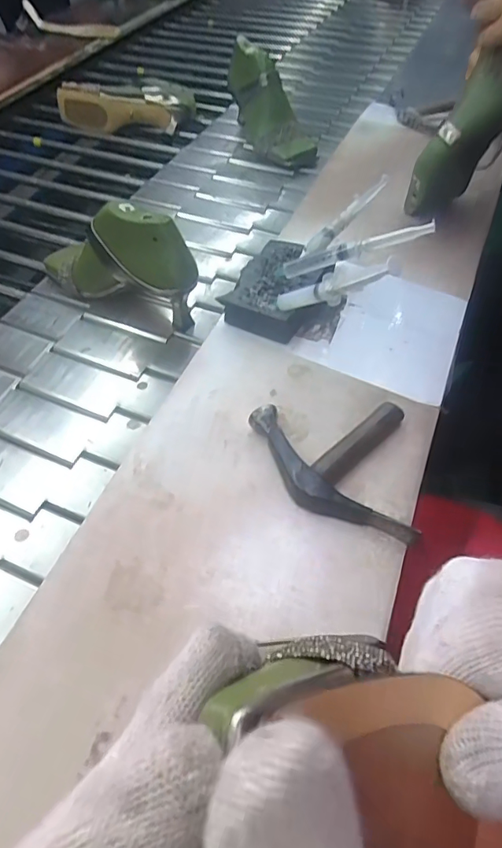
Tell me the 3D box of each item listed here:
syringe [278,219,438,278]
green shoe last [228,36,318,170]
[{"bbox_3d":[0.102,-0.181,0.510,0.163,0.020,0.019,-10,50,20],"label":"syringe"},{"bbox_3d":[0.038,-0.558,0.871,0.078,0.146,0.228,-23,58,-14],"label":"green shoe last"}]

